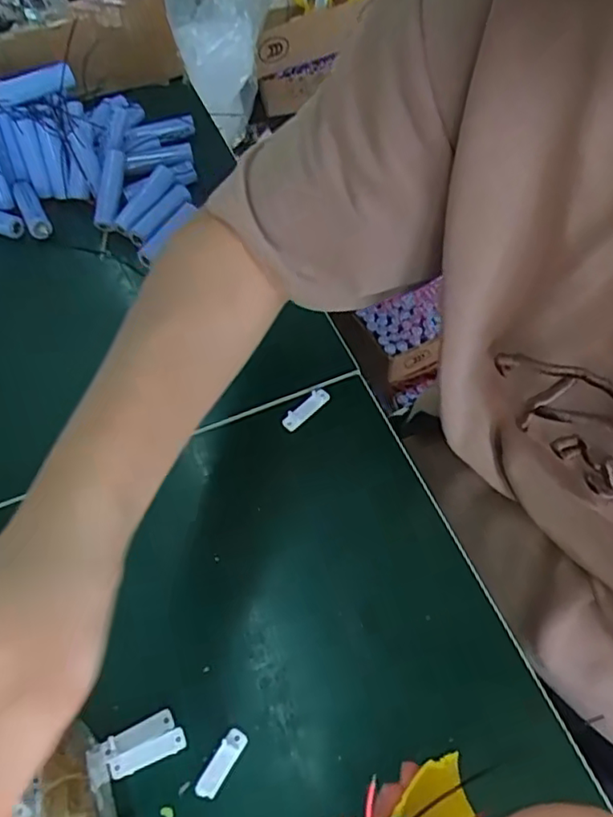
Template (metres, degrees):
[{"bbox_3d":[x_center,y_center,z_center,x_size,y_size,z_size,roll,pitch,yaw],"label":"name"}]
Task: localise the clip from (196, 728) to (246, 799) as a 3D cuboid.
[{"bbox_3d":[-0.041,0.173,0.302,0.011,0.004,0.033,25,62,19],"label":"clip"}]

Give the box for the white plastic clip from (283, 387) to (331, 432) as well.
[{"bbox_3d":[0.000,0.000,0.409,0.037,0.006,0.011,-40,62,-21],"label":"white plastic clip"}]

